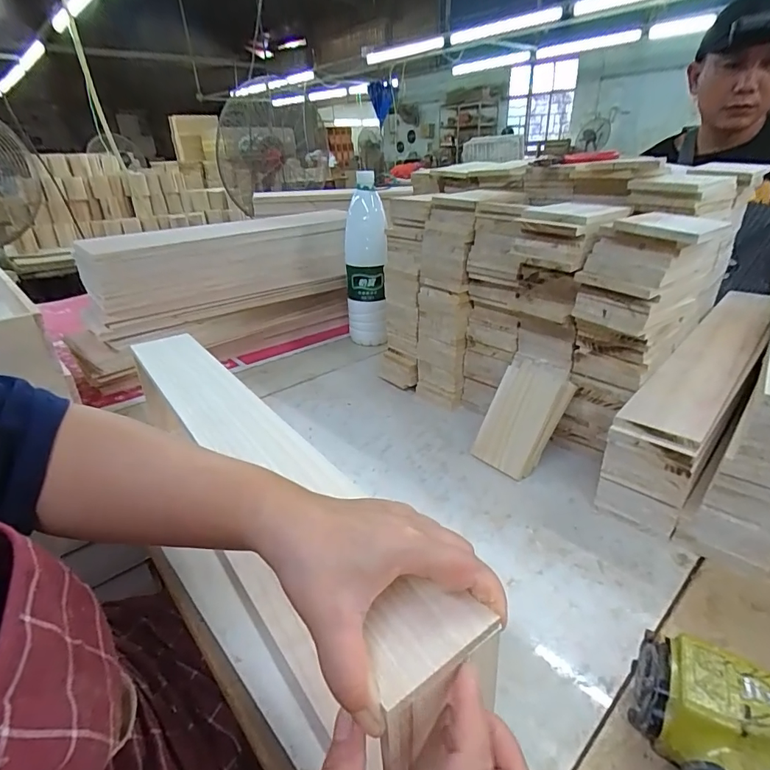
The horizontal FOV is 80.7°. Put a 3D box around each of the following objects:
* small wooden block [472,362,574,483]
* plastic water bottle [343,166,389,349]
[{"bbox_3d":[0.170,0.040,0.566,0.025,0.138,0.082,18,9,-47],"label":"small wooden block"},{"bbox_3d":[-0.038,-0.230,0.898,0.083,0.311,0.086,-5,27,-6],"label":"plastic water bottle"}]

